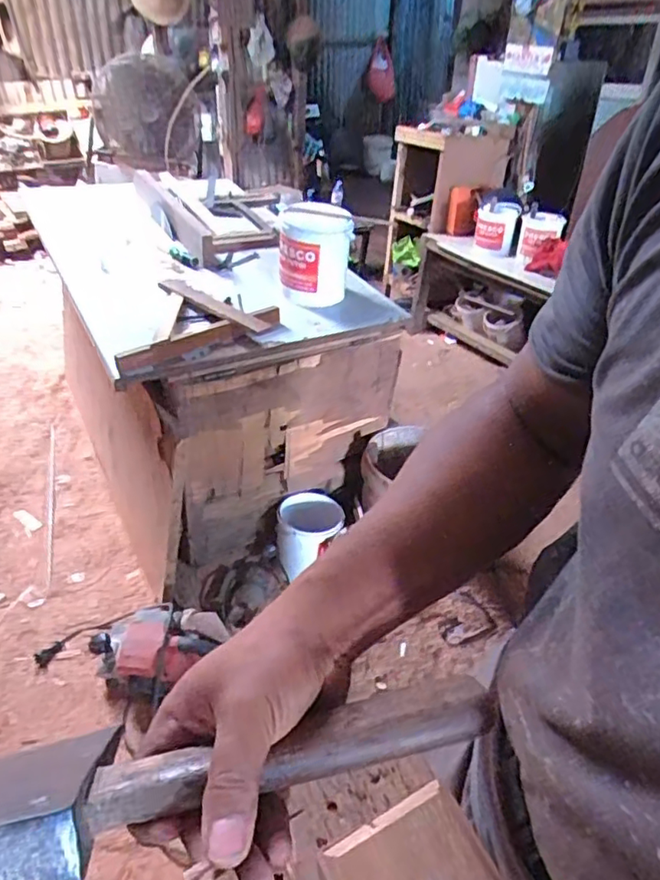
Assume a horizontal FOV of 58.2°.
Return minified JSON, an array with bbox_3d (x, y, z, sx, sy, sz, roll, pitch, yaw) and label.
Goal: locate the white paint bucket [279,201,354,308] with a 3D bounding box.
[{"bbox_3d":[-0.038,-0.454,1.487,0.175,0.236,0.157,1,35,-4],"label":"white paint bucket"}]

